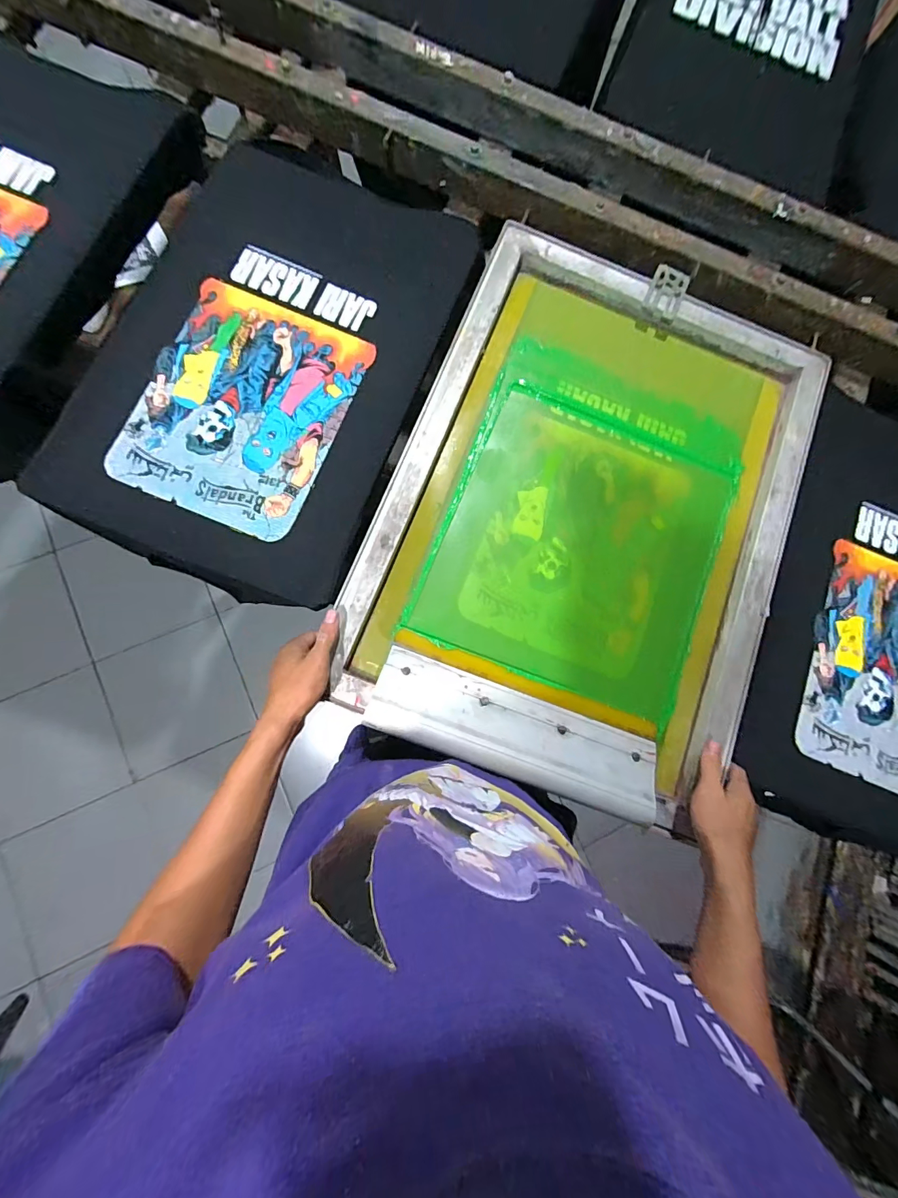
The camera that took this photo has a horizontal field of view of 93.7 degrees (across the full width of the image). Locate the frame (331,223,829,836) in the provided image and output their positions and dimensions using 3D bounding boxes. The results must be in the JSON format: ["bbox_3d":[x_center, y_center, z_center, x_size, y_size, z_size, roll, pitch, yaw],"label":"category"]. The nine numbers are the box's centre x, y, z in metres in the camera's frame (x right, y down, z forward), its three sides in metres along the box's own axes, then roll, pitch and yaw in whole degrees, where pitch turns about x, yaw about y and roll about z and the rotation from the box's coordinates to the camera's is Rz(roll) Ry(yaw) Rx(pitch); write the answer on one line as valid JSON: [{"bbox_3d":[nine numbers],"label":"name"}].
[{"bbox_3d":[0.191,-0.123,0.563,0.517,0.064,0.699,22,81,-2],"label":"frame"}]

